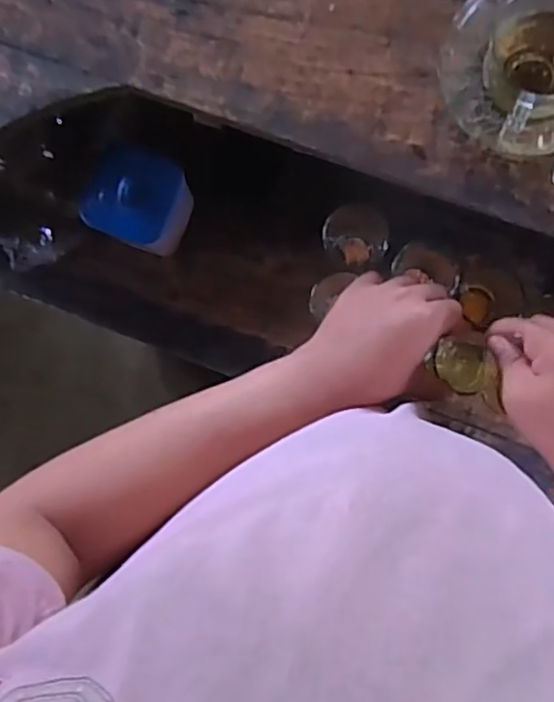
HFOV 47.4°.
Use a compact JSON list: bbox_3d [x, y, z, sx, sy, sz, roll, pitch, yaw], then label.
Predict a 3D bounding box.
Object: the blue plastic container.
[{"bbox_3d":[-0.141,-0.152,0.631,0.098,0.077,0.091,21,93,6],"label":"blue plastic container"}]

